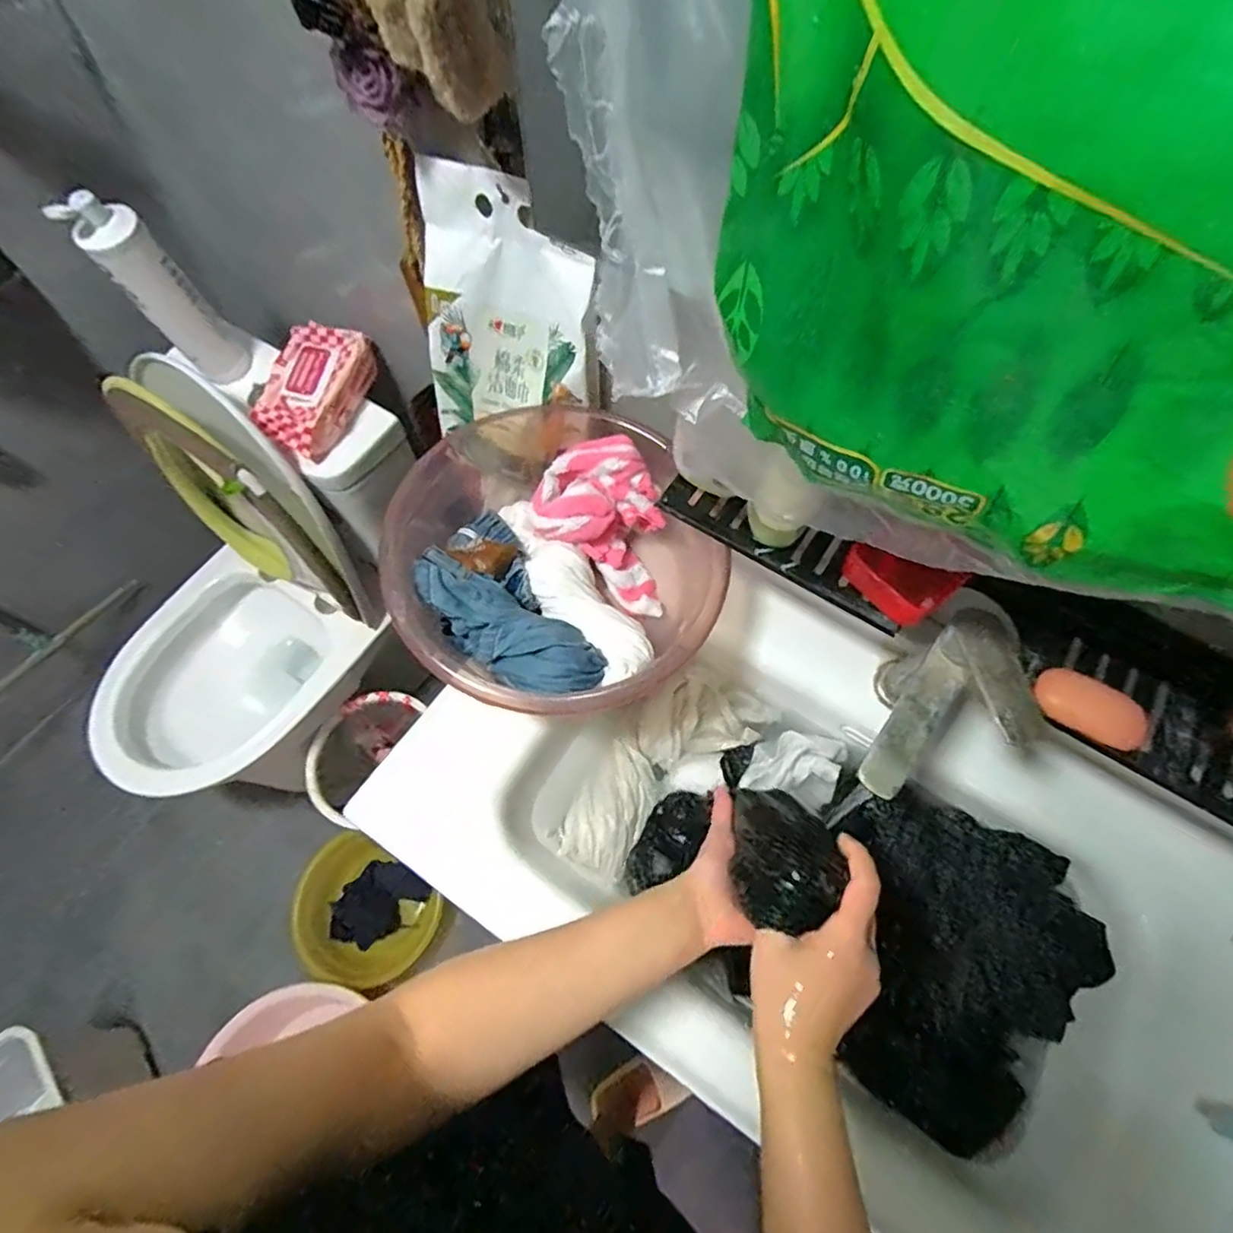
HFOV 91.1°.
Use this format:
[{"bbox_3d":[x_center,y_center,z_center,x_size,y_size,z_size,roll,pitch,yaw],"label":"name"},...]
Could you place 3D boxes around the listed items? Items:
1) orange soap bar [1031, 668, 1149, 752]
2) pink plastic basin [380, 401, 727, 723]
[{"bbox_3d":[0.382,0.075,0.490,0.081,0.018,0.046,32,77,18],"label":"orange soap bar"},{"bbox_3d":[-0.066,-0.056,0.666,0.360,0.125,0.302,40,71,16],"label":"pink plastic basin"}]

